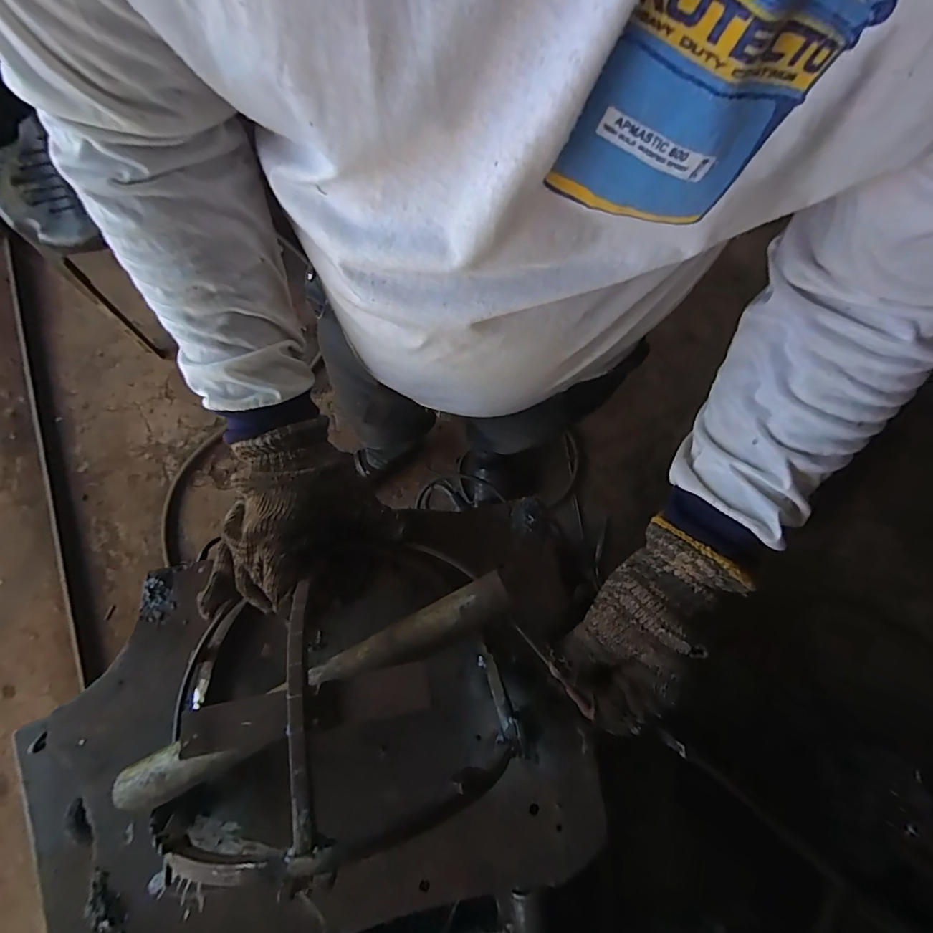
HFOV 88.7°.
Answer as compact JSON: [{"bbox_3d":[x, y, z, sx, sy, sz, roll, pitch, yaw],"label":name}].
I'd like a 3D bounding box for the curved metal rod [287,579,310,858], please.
[{"bbox_3d":[-0.100,0.142,0.285,0.011,0.018,0.144,-9,64,-2],"label":"curved metal rod"}]

